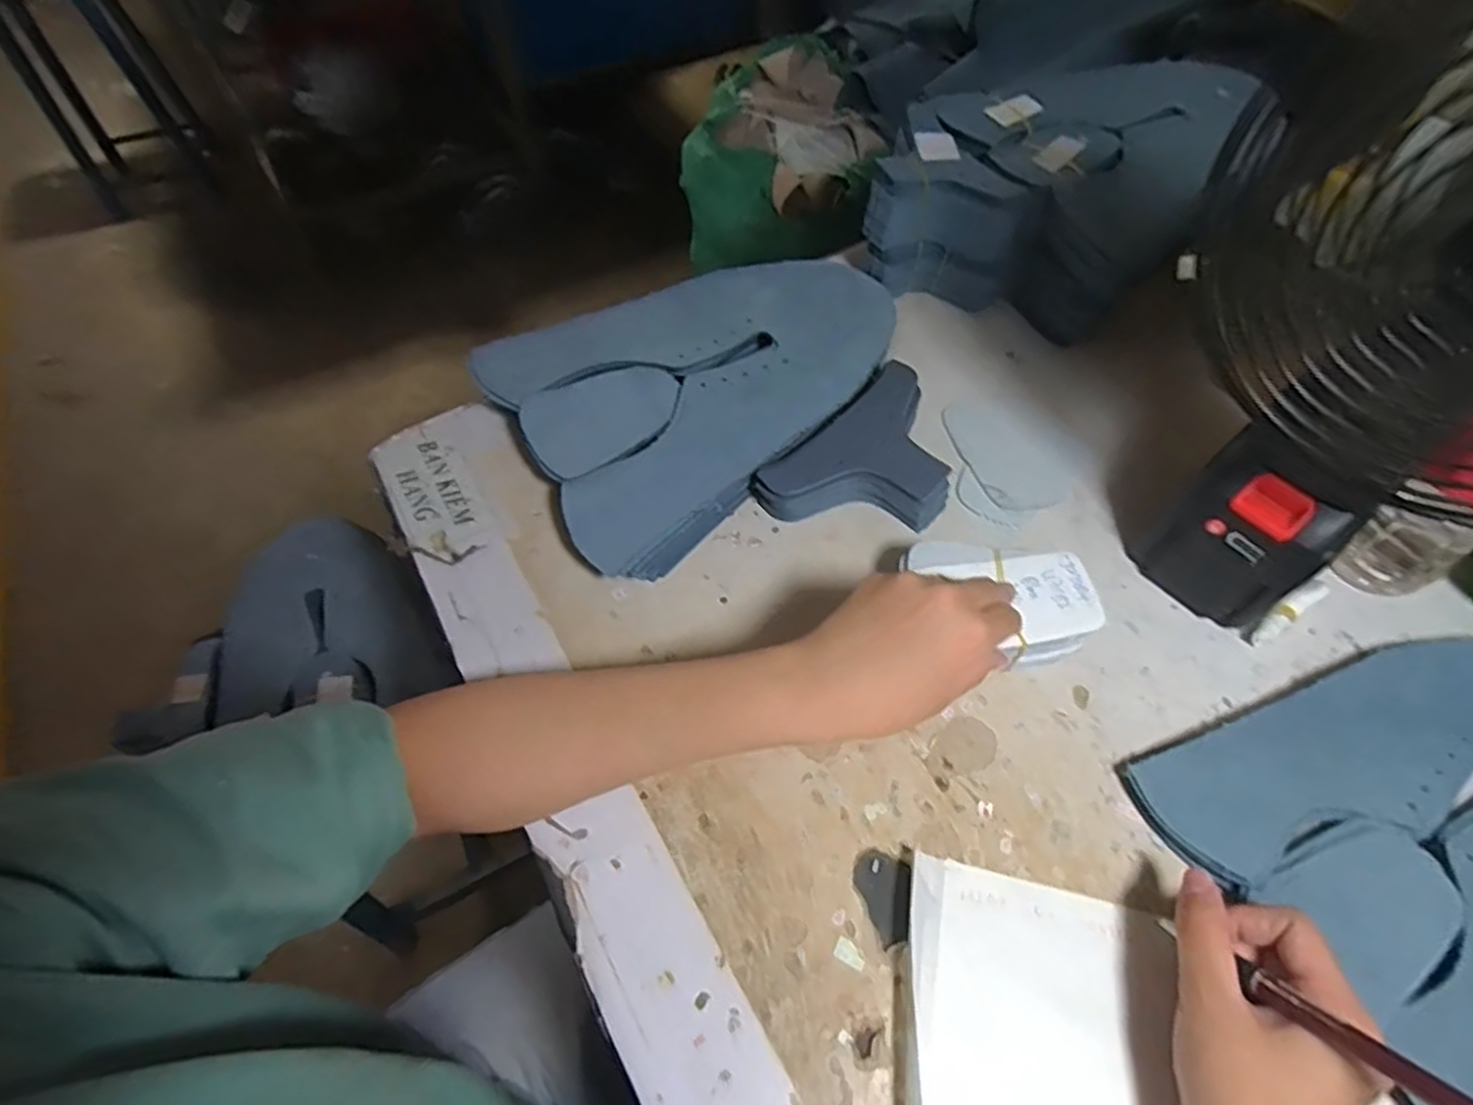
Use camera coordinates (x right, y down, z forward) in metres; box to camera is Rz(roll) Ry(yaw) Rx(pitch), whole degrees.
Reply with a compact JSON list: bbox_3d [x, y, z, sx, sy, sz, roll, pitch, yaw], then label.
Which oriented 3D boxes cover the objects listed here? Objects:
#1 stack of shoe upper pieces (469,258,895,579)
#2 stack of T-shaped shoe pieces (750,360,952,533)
[{"bbox_3d":[-0.010,-0.119,0.502,0.284,0.035,0.190,-29,66,-15],"label":"stack of shoe upper pieces"},{"bbox_3d":[0.094,-0.055,0.474,0.141,0.031,0.093,-40,70,-20],"label":"stack of T-shaped shoe pieces"}]

